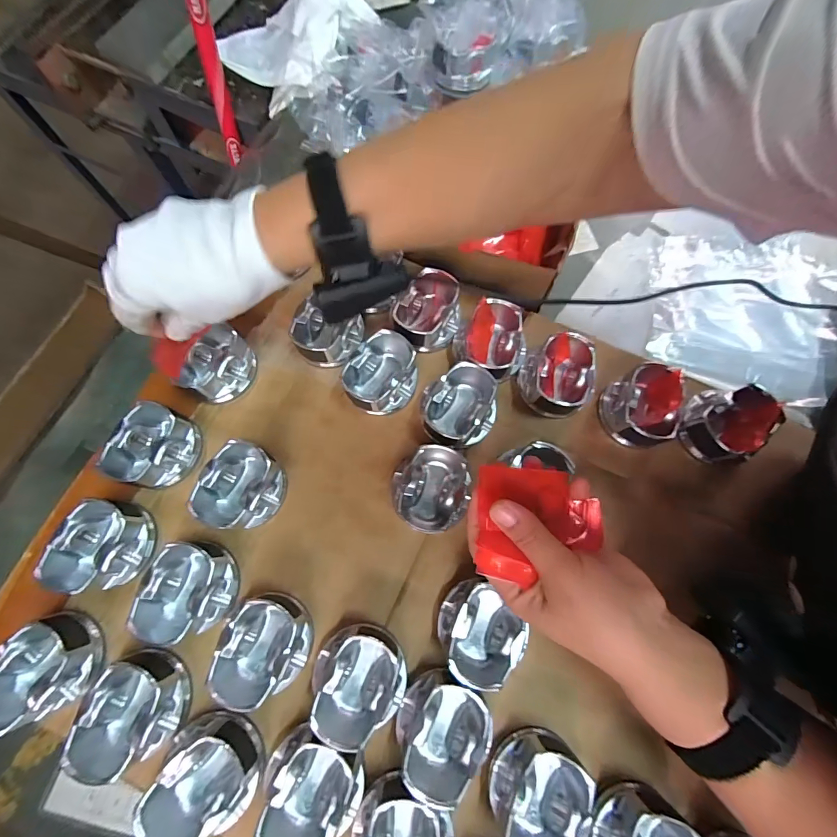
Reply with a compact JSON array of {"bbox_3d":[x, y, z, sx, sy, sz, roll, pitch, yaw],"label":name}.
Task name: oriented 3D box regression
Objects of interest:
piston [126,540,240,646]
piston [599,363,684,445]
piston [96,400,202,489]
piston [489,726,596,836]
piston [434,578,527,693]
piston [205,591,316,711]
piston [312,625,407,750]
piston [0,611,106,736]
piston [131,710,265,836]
[{"bbox_3d":[-0.185,0.137,0.316,0.064,0.046,0.073,-4,74,-3],"label":"piston"},{"bbox_3d":[0.206,-0.009,0.365,0.056,0.048,0.073,8,74,1],"label":"piston"},{"bbox_3d":[-0.234,0.026,0.352,0.059,0.043,0.070,20,74,4],"label":"piston"},{"bbox_3d":[0.084,0.265,0.278,0.067,0.042,0.062,0,74,-2],"label":"piston"},{"bbox_3d":[0.047,0.167,0.307,0.061,0.039,0.066,0,74,-2],"label":"piston"},{"bbox_3d":[-0.119,0.174,0.302,0.066,0.043,0.070,0,74,-2],"label":"piston"},{"bbox_3d":[-0.044,0.199,0.297,0.067,0.042,0.073,0,74,-2],"label":"piston"},{"bbox_3d":[-0.284,0.188,0.296,0.064,0.050,0.061,0,74,-2],"label":"piston"},{"bbox_3d":[-0.151,0.256,0.279,0.071,0.049,0.073,33,76,8],"label":"piston"}]

